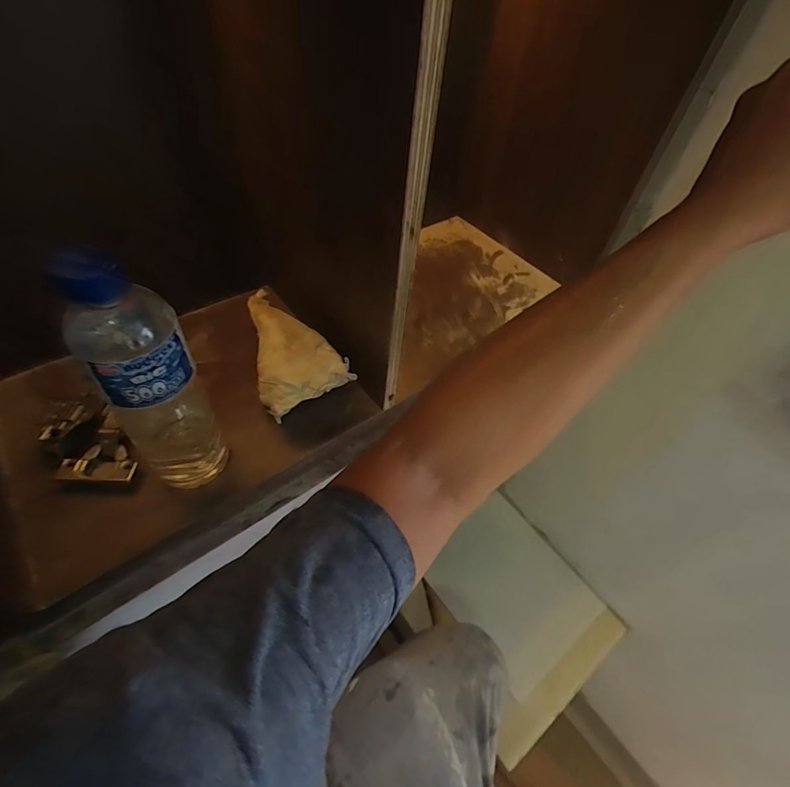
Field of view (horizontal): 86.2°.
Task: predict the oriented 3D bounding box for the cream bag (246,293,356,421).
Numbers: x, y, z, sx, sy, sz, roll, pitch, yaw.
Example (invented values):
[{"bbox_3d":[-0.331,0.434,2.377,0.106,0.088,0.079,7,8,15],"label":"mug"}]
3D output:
[{"bbox_3d":[-0.105,-0.050,0.439,0.086,0.060,0.169,-14,54,-16],"label":"cream bag"}]

